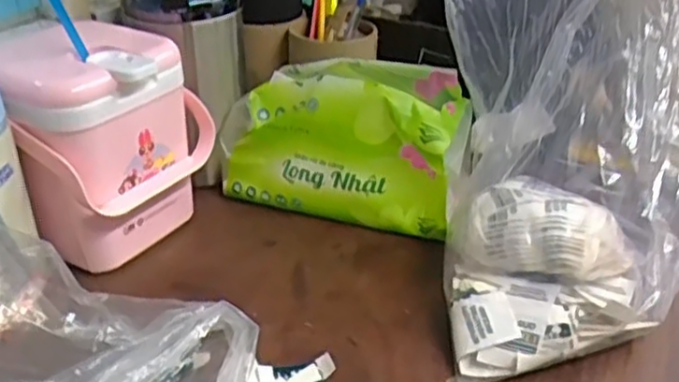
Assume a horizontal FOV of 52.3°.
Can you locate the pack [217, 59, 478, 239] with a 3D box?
[{"bbox_3d":[0.001,-0.039,0.574,0.196,0.125,0.072,15,28,14],"label":"pack"}]

